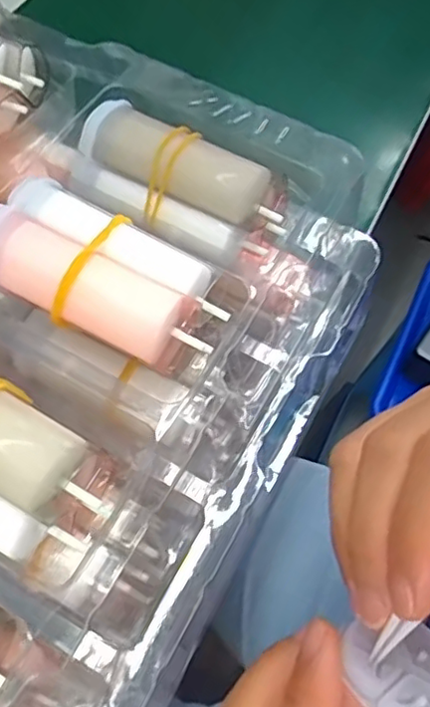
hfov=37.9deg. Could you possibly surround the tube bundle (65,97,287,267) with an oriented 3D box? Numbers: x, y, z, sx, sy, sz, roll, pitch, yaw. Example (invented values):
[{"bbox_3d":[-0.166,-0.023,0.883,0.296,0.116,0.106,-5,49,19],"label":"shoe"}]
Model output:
[{"bbox_3d":[-0.013,-0.052,0.200,0.067,0.024,0.029,26,63,11],"label":"tube bundle"}]

